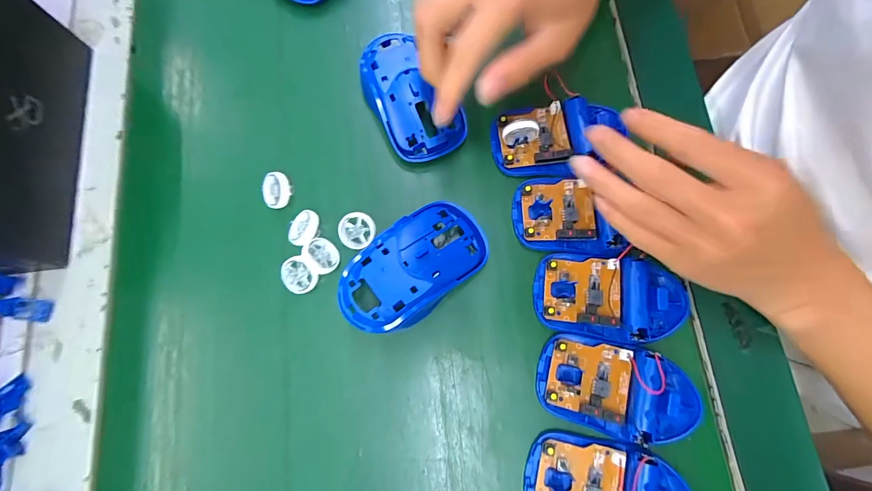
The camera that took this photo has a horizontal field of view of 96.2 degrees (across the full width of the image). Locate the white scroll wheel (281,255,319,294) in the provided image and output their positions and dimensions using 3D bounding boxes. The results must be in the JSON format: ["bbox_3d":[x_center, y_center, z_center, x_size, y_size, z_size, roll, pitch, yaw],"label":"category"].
[{"bbox_3d":[-0.095,0.021,0.268,0.021,0.008,0.025,-41,81,-8],"label":"white scroll wheel"}]

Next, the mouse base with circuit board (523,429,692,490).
[{"bbox_3d":[0.105,0.146,0.234,0.097,0.021,0.053,14,78,3],"label":"mouse base with circuit board"}]

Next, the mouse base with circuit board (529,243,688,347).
[{"bbox_3d":[0.118,0.033,0.260,0.099,0.014,0.057,6,78,1],"label":"mouse base with circuit board"}]

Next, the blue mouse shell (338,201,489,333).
[{"bbox_3d":[-0.015,0.014,0.260,0.105,0.024,0.058,-39,81,-8],"label":"blue mouse shell"}]

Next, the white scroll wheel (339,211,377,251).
[{"bbox_3d":[-0.056,-0.011,0.275,0.026,0.005,0.024,0,78,0],"label":"white scroll wheel"}]

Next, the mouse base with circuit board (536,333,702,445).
[{"bbox_3d":[0.116,0.090,0.244,0.097,0.024,0.055,15,78,3],"label":"mouse base with circuit board"}]

